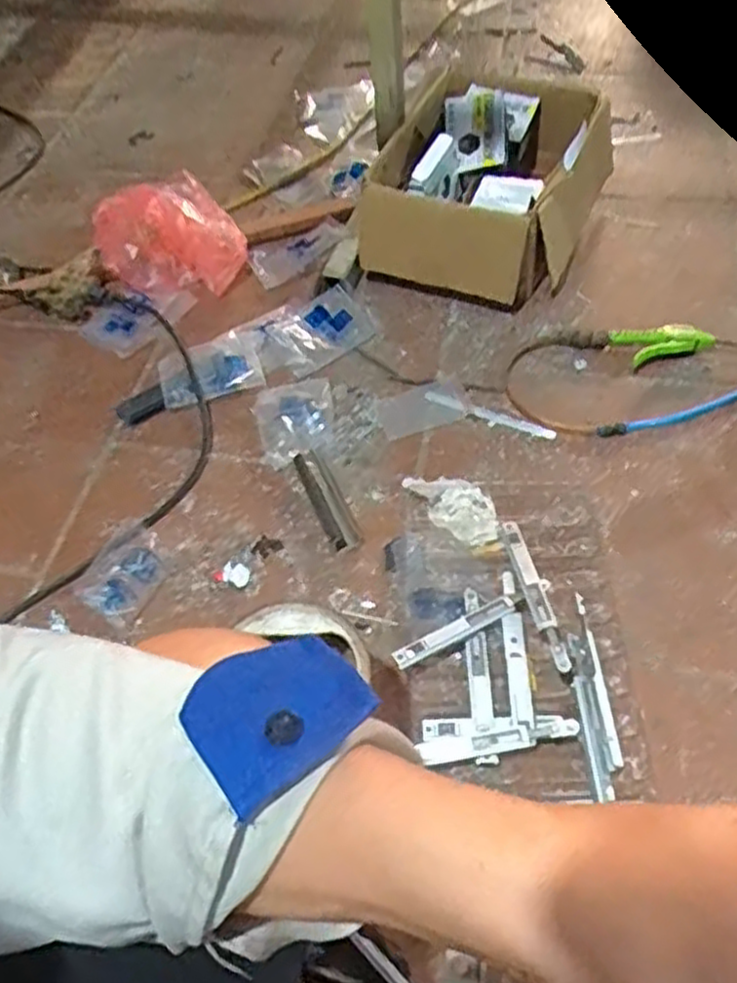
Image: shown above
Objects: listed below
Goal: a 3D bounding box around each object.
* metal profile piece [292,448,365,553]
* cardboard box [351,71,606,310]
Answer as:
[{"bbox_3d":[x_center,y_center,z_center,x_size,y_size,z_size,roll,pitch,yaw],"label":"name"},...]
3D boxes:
[{"bbox_3d":[-0.049,0.009,0.921,0.034,0.019,0.147,-22,54,-10],"label":"metal profile piece"},{"bbox_3d":[0.171,-0.457,1.134,0.292,0.162,0.352,19,57,17],"label":"cardboard box"}]

